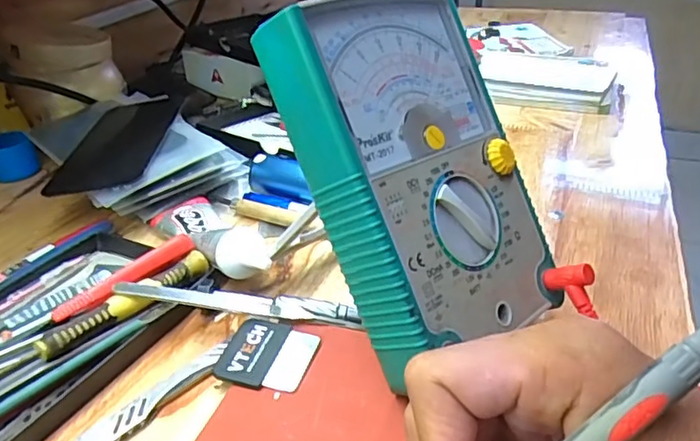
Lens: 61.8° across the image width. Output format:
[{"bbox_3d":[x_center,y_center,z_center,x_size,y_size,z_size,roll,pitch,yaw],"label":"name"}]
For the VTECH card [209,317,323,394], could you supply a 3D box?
[{"bbox_3d":[-0.039,0.064,0.278,0.042,0.007,0.039,7,32,15],"label":"VTECH card"}]

